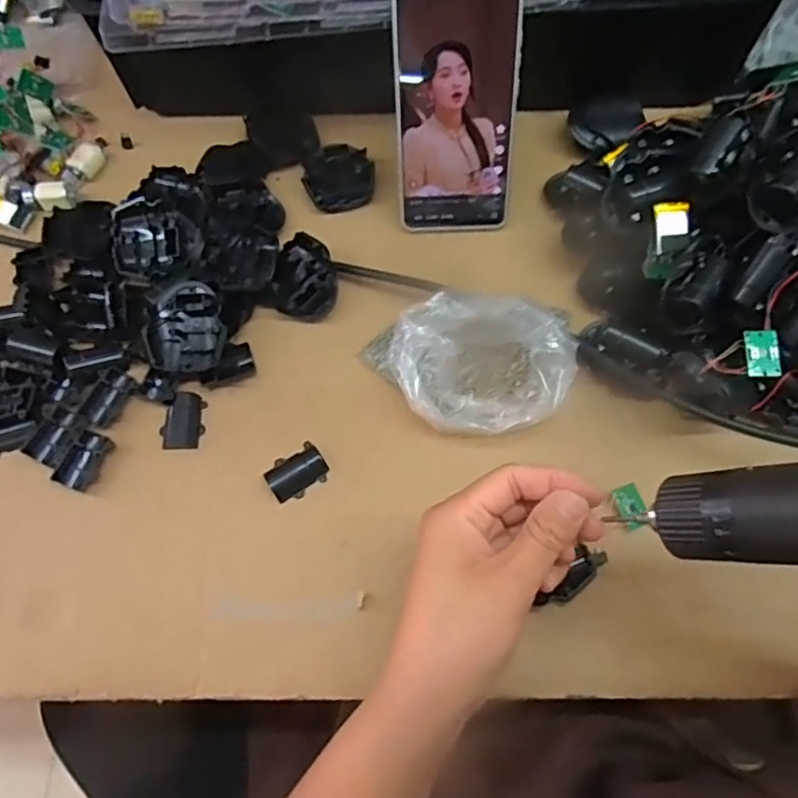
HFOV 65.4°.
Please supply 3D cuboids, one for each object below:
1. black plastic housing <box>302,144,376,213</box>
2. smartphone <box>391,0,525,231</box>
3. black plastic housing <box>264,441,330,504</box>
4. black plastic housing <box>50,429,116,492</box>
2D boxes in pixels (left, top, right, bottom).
[{"bbox_3d":[-0.045,-0.168,0.474,0.053,0.012,0.057,-2,69,1],"label":"black plastic housing"},{"bbox_3d":[0.038,-0.191,0.411,0.079,0.165,0.006,-2,38,2],"label":"smartphone"},{"bbox_3d":[-0.066,0.045,0.396,0.037,0.011,0.028,-31,71,-10],"label":"black plastic housing"},{"bbox_3d":[-0.203,0.040,0.403,0.022,0.011,0.037,20,71,9],"label":"black plastic housing"}]

